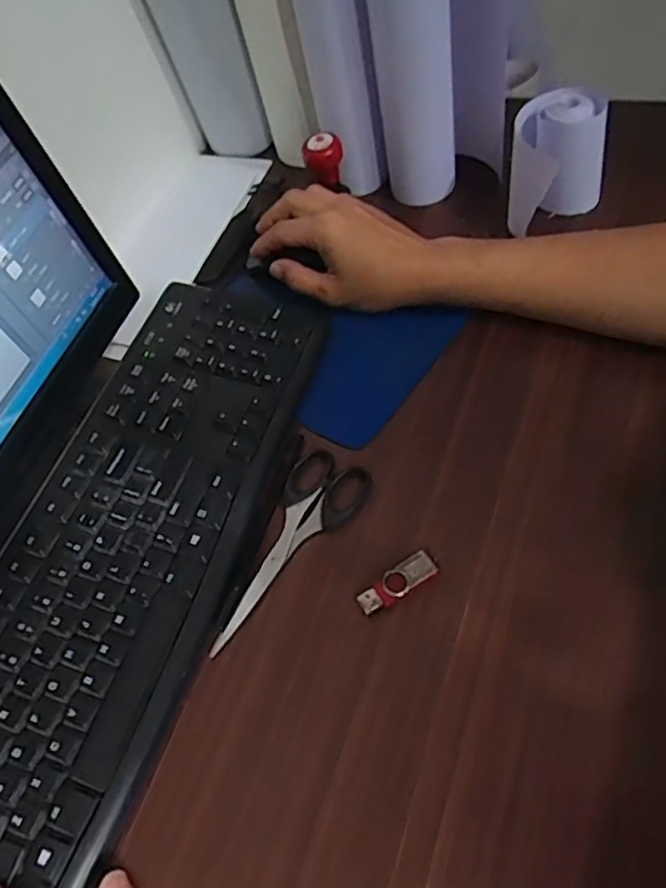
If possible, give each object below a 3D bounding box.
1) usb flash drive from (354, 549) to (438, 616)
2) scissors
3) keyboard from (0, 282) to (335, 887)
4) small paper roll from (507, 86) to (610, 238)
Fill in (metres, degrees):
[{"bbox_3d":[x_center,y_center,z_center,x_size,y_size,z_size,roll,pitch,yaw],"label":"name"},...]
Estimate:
[{"bbox_3d":[0.040,0.086,0.397,0.052,0.009,0.018,-32,57,-9],"label":"usb flash drive"},{"bbox_3d":[-0.024,0.070,0.426,0.054,0.011,0.146,16,62,21],"label":"scissors"},{"bbox_3d":[-0.139,0.062,0.438,0.153,0.015,0.431,15,62,13],"label":"keyboard"},{"bbox_3d":[0.183,-0.230,0.528,0.078,0.101,0.071,11,62,8],"label":"small paper roll"}]

